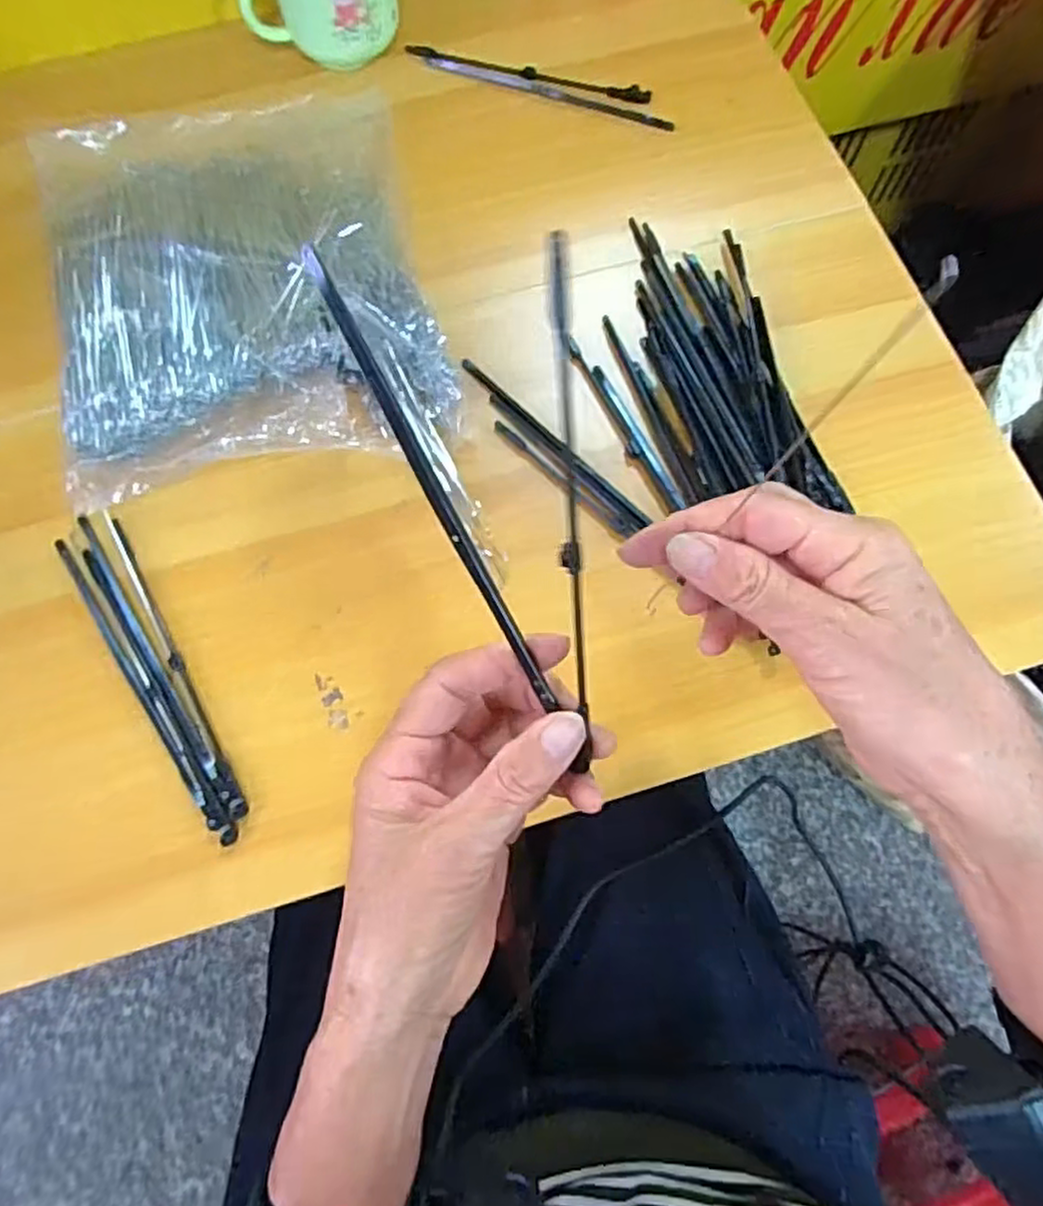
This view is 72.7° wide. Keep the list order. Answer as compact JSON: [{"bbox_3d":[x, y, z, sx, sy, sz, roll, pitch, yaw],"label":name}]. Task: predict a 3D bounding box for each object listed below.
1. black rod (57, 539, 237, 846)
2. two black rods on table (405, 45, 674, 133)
[{"bbox_3d":[-0.193,0.040,0.356,0.009,0.007,0.187,-35,75,-11],"label":"black rod"},{"bbox_3d":[0.012,-0.357,0.485,0.192,0.009,0.028,21,73,6],"label":"two black rods on table"}]

